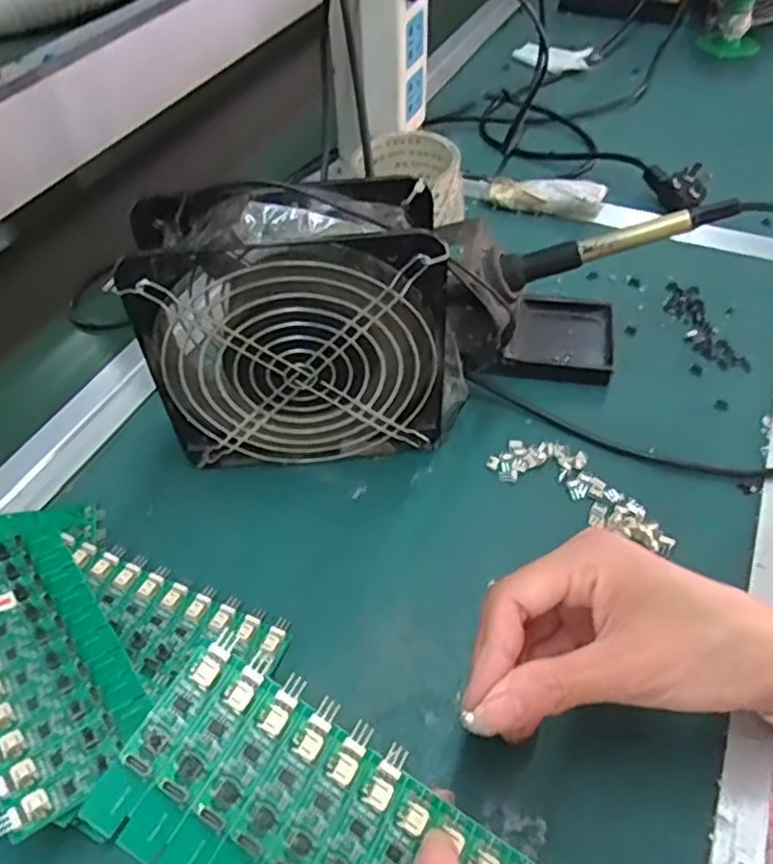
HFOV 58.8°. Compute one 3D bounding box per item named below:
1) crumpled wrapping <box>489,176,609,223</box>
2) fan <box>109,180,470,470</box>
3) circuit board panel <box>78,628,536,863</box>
[{"bbox_3d":[0.131,-0.195,0.563,0.090,0.025,0.028,15,51,15],"label":"crumpled wrapping"},{"bbox_3d":[-0.041,-0.052,0.365,0.156,0.153,0.056,-4,49,-1],"label":"fan"},{"bbox_3d":[-0.018,0.127,0.217,0.135,0.006,0.065,33,58,3],"label":"circuit board panel"}]

